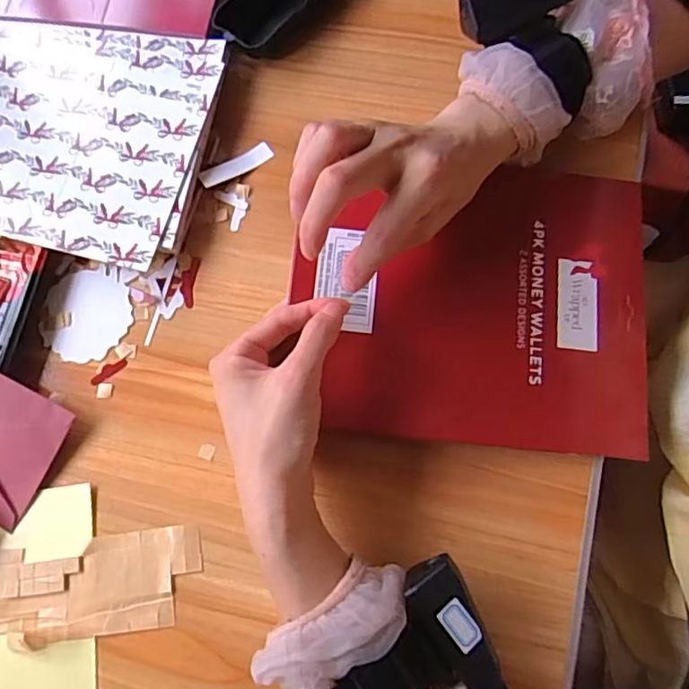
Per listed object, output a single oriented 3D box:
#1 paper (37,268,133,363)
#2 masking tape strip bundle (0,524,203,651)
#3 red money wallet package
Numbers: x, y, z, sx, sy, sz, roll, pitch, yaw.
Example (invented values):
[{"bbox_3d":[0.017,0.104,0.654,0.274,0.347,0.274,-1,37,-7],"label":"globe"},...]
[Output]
[{"bbox_3d":[-0.192,-0.022,0.431,0.066,0.004,0.067,31,80,10],"label":"paper"},{"bbox_3d":[-0.164,0.158,0.380,0.141,0.006,0.060,-9,74,3],"label":"masking tape strip bundle"},{"bbox_3d":[0.088,-0.031,0.386,0.224,0.011,0.187,6,77,1],"label":"red money wallet package"}]

